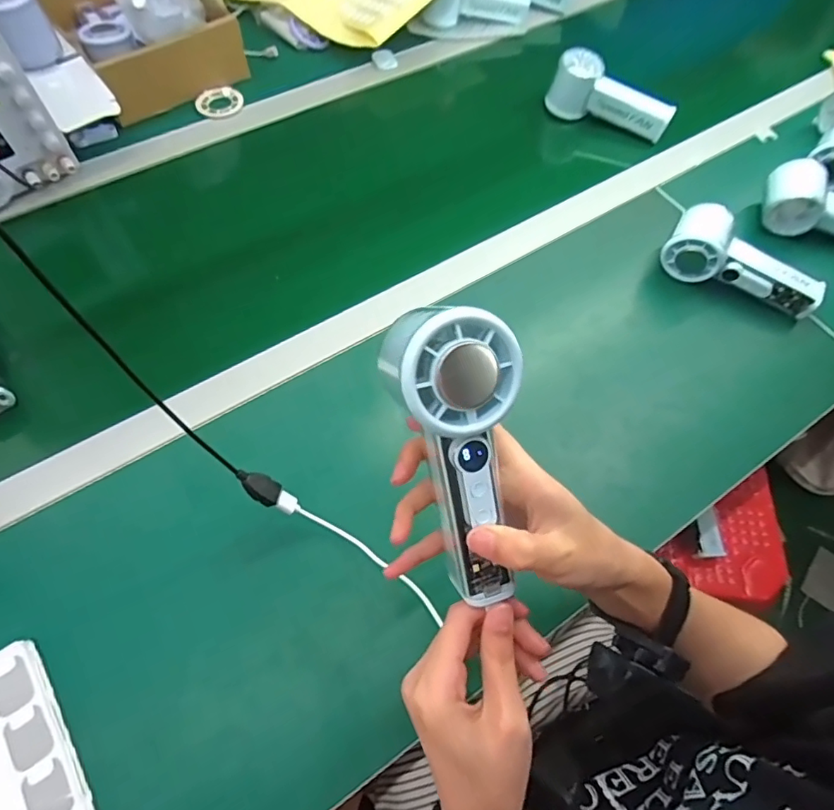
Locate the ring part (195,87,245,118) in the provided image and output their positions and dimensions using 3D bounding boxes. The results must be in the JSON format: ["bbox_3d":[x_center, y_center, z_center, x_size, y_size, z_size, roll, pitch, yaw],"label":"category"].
[{"bbox_3d":[-0.250,-0.383,0.659,0.057,0.012,0.046,-5,63,-4],"label":"ring part"}]

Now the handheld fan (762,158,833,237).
[{"bbox_3d":[0.457,-0.210,0.556,0.158,0.064,0.046,17,64,7],"label":"handheld fan"}]

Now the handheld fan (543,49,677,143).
[{"bbox_3d":[0.241,-0.379,0.648,0.149,0.055,0.047,38,68,16],"label":"handheld fan"}]

